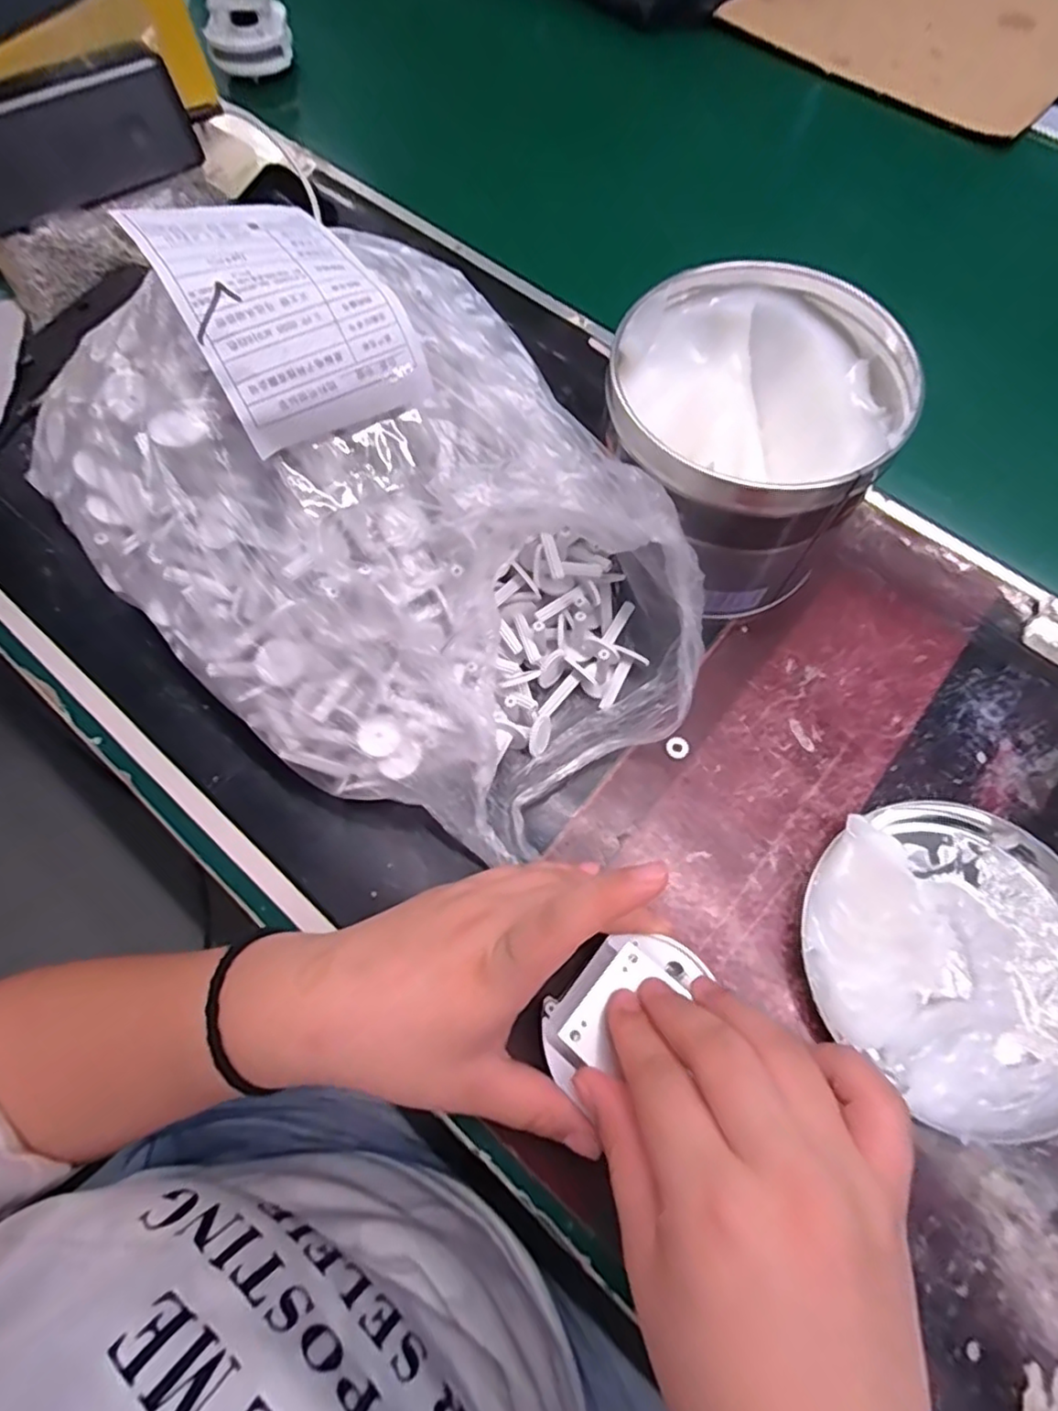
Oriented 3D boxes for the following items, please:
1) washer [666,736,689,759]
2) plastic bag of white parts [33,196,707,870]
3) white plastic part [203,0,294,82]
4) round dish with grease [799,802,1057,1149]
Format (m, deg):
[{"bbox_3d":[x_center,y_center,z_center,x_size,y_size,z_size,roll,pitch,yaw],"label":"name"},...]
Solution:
[{"bbox_3d":[0.072,0.021,0.304,0.011,0.004,0.011,0,71,0],"label":"washer"},{"bbox_3d":[-0.061,-0.077,0.266,0.210,0.136,0.269,-39,74,-13],"label":"plastic bag of white parts"},{"bbox_3d":[-0.221,-0.530,0.486,0.063,0.047,0.045,-19,71,-7],"label":"white plastic part"},{"bbox_3d":[0.183,0.103,0.260,0.127,0.027,0.123,0,69,0],"label":"round dish with grease"}]

